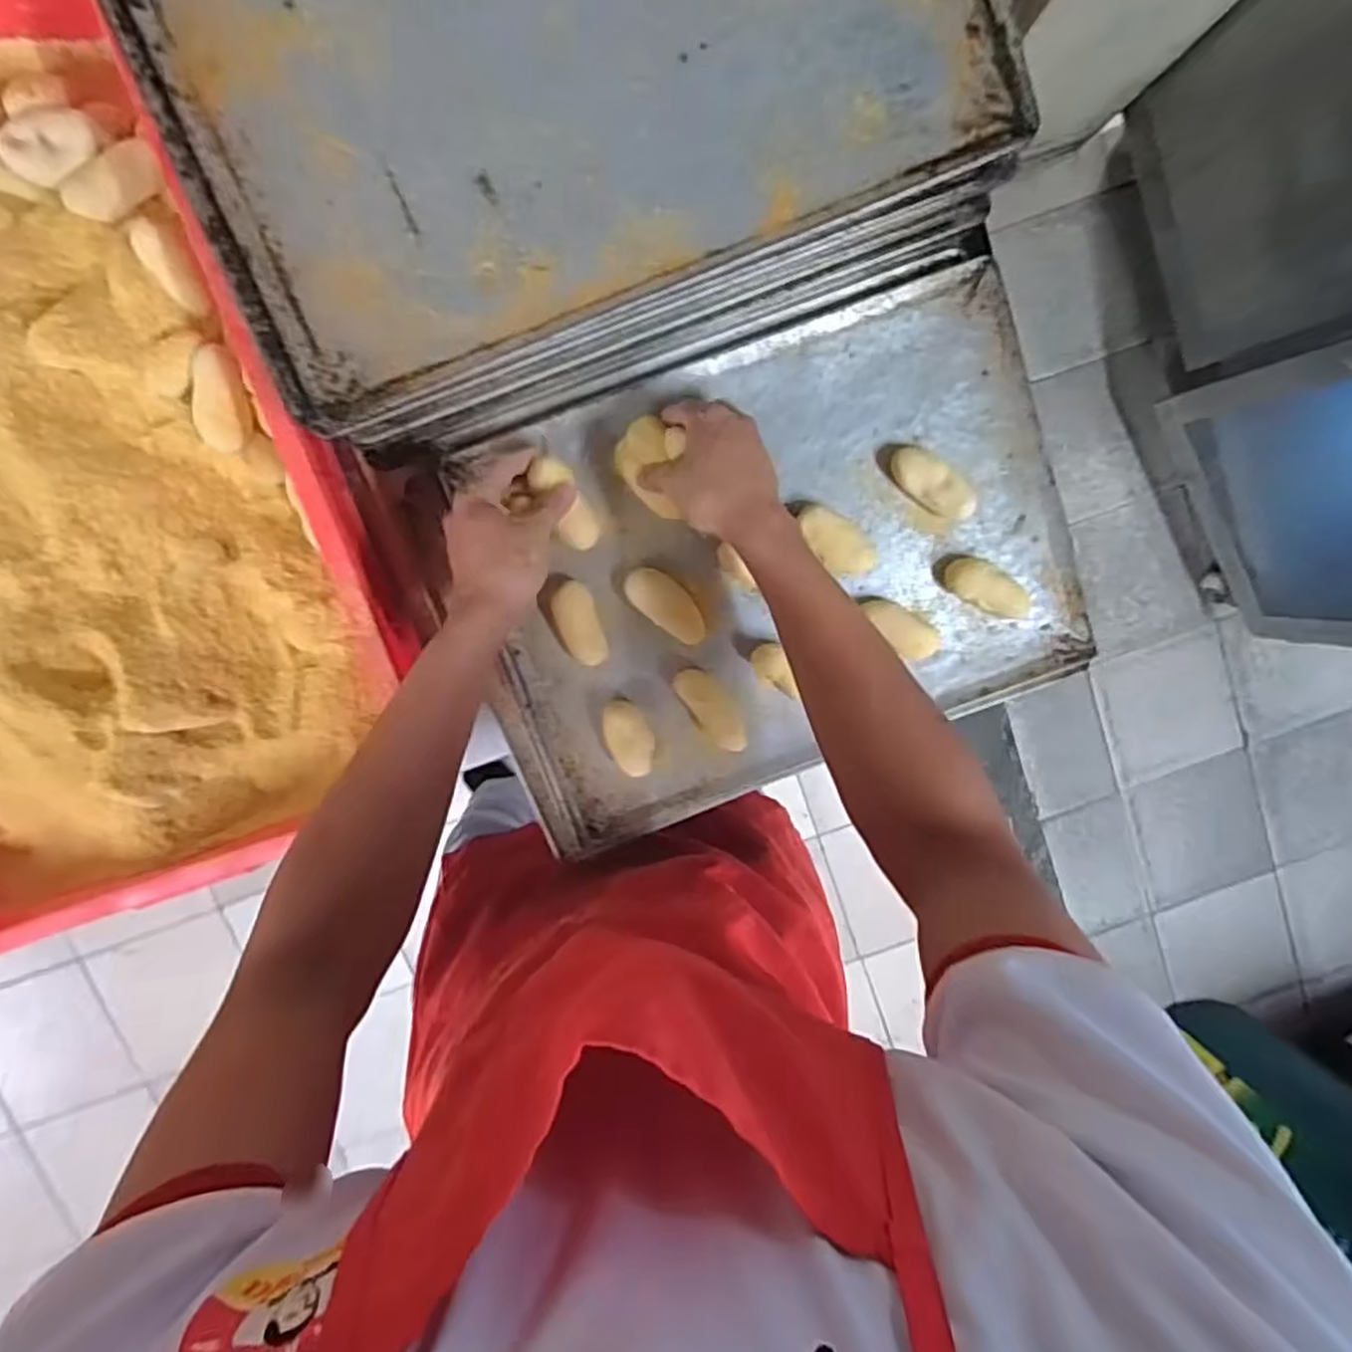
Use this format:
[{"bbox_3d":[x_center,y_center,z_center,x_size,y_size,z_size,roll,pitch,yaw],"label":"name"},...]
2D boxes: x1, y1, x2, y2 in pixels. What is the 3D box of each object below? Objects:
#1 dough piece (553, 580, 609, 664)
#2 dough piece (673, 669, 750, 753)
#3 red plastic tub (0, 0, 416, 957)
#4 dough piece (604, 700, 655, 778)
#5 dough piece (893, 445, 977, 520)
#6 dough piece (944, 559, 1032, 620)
[{"bbox_3d":[-0.075,-0.041,0.580,0.030,0.016,0.067,-21,98,0],"label":"dough piece"},{"bbox_3d":[0.030,0.027,0.600,0.032,0.014,0.077,-41,98,3],"label":"dough piece"},{"bbox_3d":[-0.459,-0.130,0.519,0.415,0.111,0.585,-19,98,0],"label":"red plastic tub"},{"bbox_3d":[-0.037,0.051,0.598,0.034,0.014,0.062,-20,98,0],"label":"dough piece"},{"bbox_3d":[0.202,-0.151,0.577,0.074,0.023,0.031,36,95,-7],"label":"dough piece"},{"bbox_3d":[0.254,-0.069,0.593,0.078,0.031,0.030,28,96,-6],"label":"dough piece"}]

